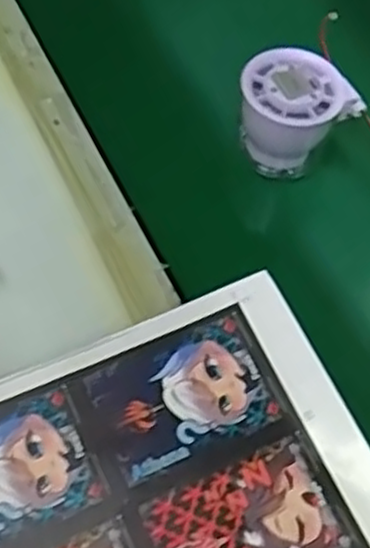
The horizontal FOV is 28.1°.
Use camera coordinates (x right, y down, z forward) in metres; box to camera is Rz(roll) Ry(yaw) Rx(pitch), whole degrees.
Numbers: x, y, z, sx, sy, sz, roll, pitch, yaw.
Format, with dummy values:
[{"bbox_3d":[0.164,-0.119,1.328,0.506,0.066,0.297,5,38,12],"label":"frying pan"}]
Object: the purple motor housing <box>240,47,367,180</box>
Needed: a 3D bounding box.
[{"bbox_3d":[0.068,-0.092,0.453,0.068,0.064,0.055,16,59,6],"label":"purple motor housing"}]

